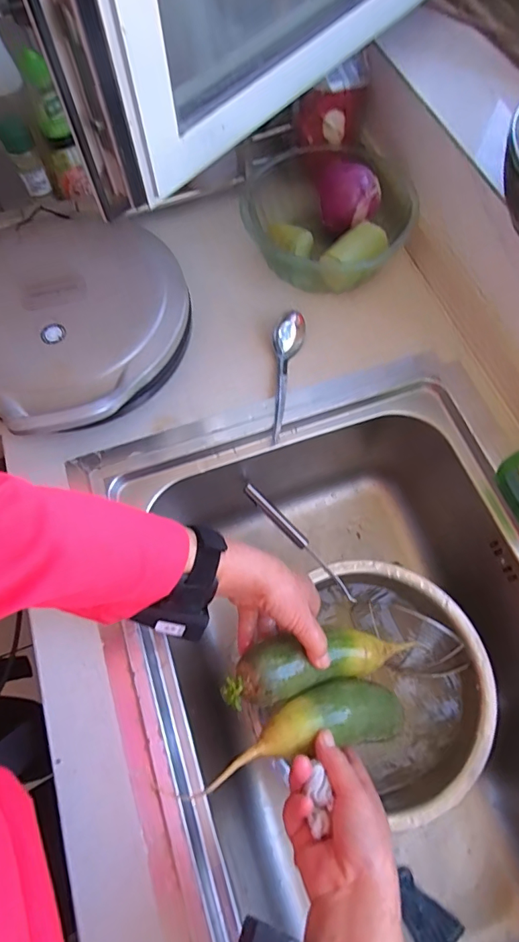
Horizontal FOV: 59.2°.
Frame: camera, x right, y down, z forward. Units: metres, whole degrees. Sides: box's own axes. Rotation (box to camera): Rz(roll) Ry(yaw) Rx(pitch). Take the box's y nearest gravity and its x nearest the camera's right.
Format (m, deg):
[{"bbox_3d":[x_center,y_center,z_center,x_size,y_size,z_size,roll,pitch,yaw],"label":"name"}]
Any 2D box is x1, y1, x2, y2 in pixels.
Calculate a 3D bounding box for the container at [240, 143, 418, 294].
[{"bbox_3d":[0.089,-0.338,0.617,0.211,0.094,0.198,0,68,0],"label":"container"}]

